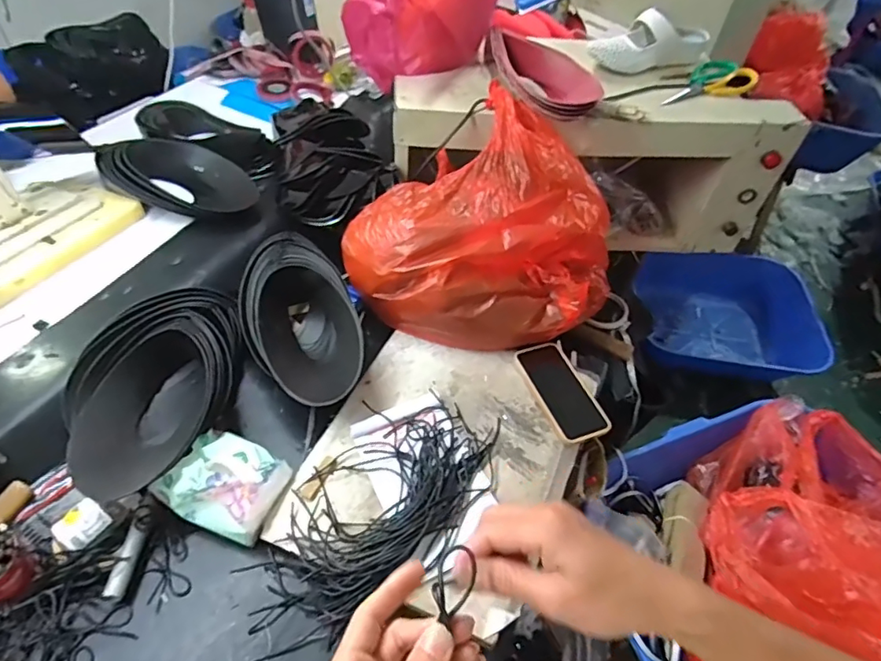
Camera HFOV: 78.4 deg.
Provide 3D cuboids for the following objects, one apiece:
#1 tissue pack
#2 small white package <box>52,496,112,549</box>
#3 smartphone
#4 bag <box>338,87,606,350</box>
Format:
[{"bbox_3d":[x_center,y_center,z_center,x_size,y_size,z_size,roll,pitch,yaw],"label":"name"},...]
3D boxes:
[{"bbox_3d":[-0.255,0.177,0.644,0.125,0.073,0.104,24,51,15],"label":"tissue pack"},{"bbox_3d":[-0.405,0.220,0.611,0.037,0.029,0.047,31,53,19],"label":"small white package"},{"bbox_3d":[0.176,0.087,0.787,0.082,0.012,0.160,-14,52,-17],"label":"smartphone"},{"bbox_3d":[0.059,-0.134,0.806,0.337,0.230,0.306,-26,56,-25],"label":"bag"}]

